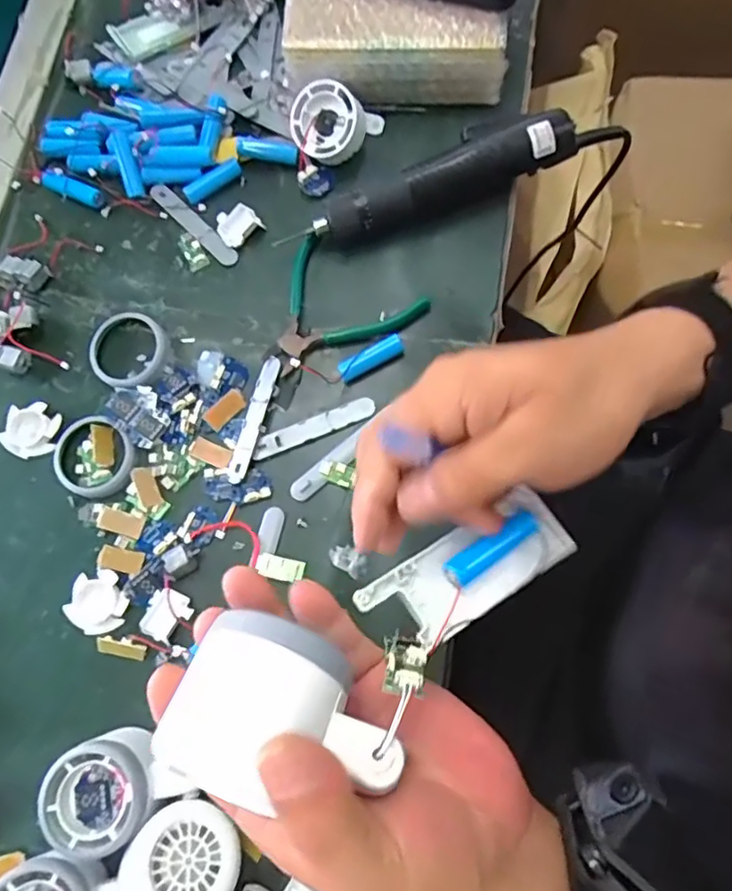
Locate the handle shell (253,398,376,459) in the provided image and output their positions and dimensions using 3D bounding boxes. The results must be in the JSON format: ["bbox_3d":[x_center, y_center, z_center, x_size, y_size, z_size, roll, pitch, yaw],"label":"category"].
[{"bbox_3d":[-0.037,-0.013,0.429,0.090,0.004,0.015,-22,76,-3],"label":"handle shell"}]

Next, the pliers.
[{"bbox_3d":[-0.027,-0.096,0.444,0.104,0.012,0.102,37,81,11],"label":"pliers"}]

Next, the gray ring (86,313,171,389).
[{"bbox_3d":[-0.178,-0.071,0.448,0.057,0.012,0.058,-1,76,3],"label":"gray ring"}]

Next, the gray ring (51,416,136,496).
[{"bbox_3d":[-0.195,0.007,0.427,0.058,0.008,0.056,-1,76,3],"label":"gray ring"}]

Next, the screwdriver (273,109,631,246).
[{"bbox_3d":[0.070,-0.204,0.452,0.260,0.049,0.041,-20,76,-2],"label":"screwdriver"}]

